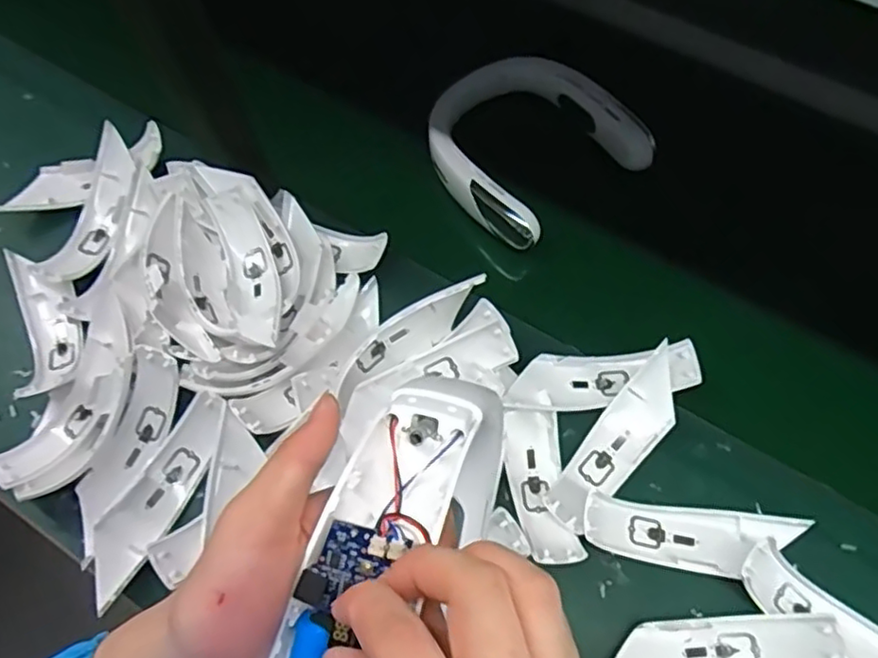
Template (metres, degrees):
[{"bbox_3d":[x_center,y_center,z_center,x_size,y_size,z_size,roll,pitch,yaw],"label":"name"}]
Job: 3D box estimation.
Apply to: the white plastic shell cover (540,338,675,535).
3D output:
[{"bbox_3d":[0.156,0.097,0.556,0.049,0.029,0.176,40,73,17],"label":"white plastic shell cover"}]

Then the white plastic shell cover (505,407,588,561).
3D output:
[{"bbox_3d":[0.085,0.129,0.540,0.052,0.044,0.142,-5,49,-1],"label":"white plastic shell cover"}]

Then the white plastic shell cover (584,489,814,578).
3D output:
[{"bbox_3d":[0.205,0.168,0.520,0.180,0.042,0.053,6,66,4],"label":"white plastic shell cover"}]

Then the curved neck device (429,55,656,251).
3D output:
[{"bbox_3d":[0.092,-0.199,0.695,0.190,0.063,0.203,-37,70,-14],"label":"curved neck device"}]

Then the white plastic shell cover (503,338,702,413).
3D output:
[{"bbox_3d":[0.145,0.044,0.575,0.173,0.034,0.049,-6,66,-1],"label":"white plastic shell cover"}]

